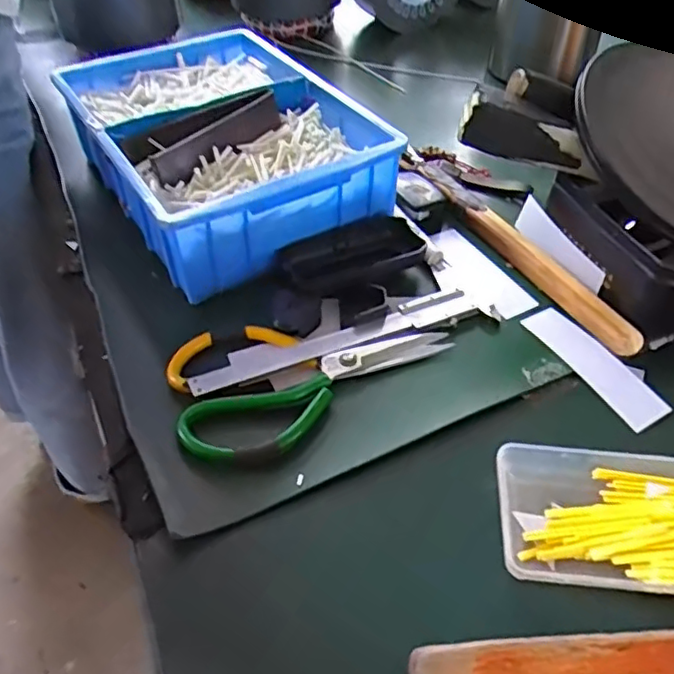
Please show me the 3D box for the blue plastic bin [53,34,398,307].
[{"bbox_3d":[-0.105,-0.181,0.559,0.208,0.075,0.318,-25,51,-21],"label":"blue plastic bin"}]

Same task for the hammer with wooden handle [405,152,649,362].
[{"bbox_3d":[0.141,-0.084,0.509,0.033,0.019,0.279,-22,50,-18],"label":"hammer with wooden handle"}]

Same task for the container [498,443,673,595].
[{"bbox_3d":[0.168,0.102,0.343,0.150,0.018,0.077,3,47,5],"label":"container"}]

